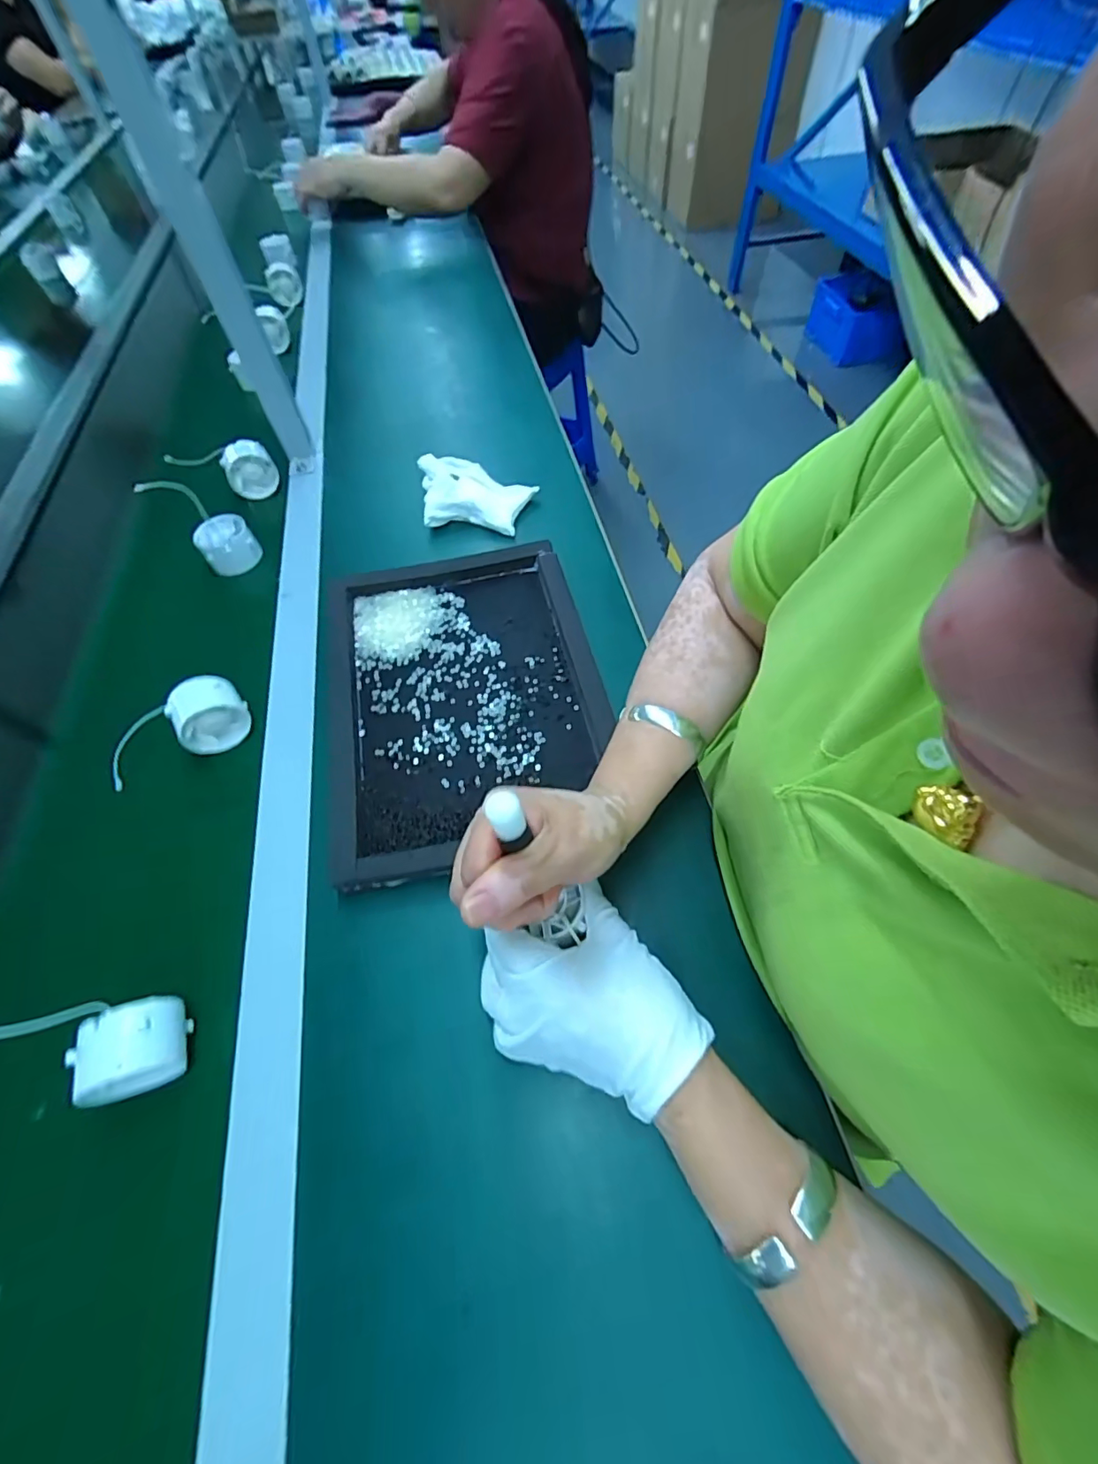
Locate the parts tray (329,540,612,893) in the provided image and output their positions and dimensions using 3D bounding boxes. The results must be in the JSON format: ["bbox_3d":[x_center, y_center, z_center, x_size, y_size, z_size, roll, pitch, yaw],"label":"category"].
[{"bbox_3d":[-0.070,-0.037,0.425,0.218,0.022,0.286,-13,58,-7],"label":"parts tray"}]

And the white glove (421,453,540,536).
[{"bbox_3d":[-0.083,-0.256,0.574,0.136,0.039,0.104,4,58,4],"label":"white glove"}]

